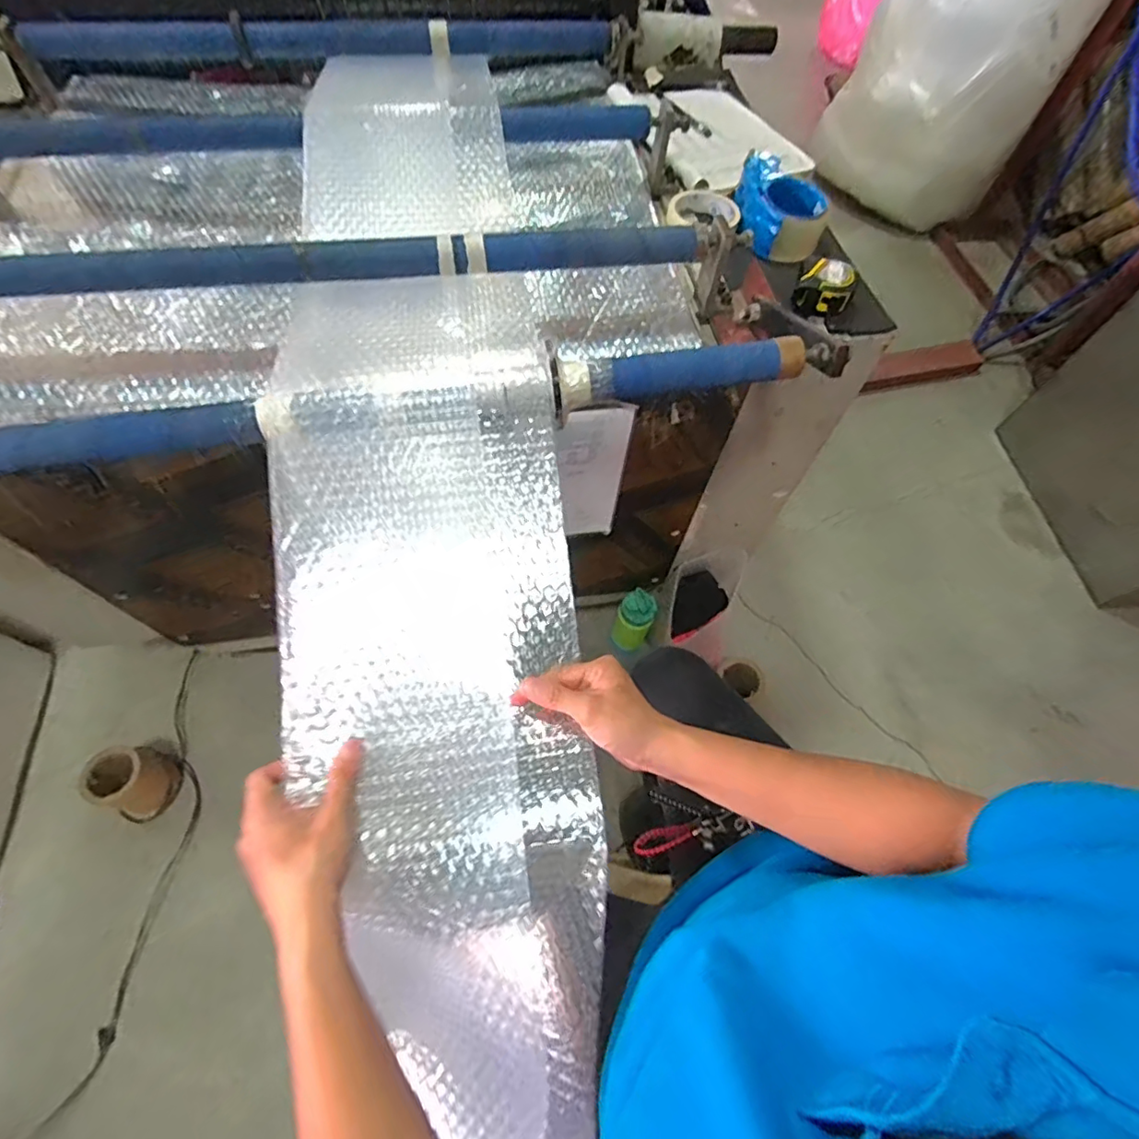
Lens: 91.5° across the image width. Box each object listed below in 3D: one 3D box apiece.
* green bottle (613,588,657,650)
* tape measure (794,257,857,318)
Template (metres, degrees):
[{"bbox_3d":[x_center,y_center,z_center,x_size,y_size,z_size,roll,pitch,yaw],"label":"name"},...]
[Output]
[{"bbox_3d":[0.136,0.108,1.165,0.070,0.178,0.066,2,61,-3],"label":"green bottle"},{"bbox_3d":[0.307,-0.336,0.666,0.062,0.039,0.064,2,61,-3],"label":"tape measure"}]

